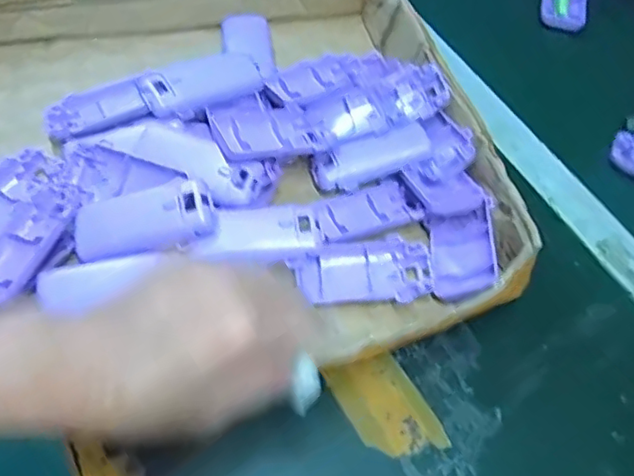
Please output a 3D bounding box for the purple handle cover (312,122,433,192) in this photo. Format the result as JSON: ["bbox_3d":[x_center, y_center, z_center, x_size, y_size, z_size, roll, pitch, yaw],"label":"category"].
[{"bbox_3d":[0.044,-0.060,0.472,0.091,0.019,0.039,-23,60,-3],"label":"purple handle cover"}]

